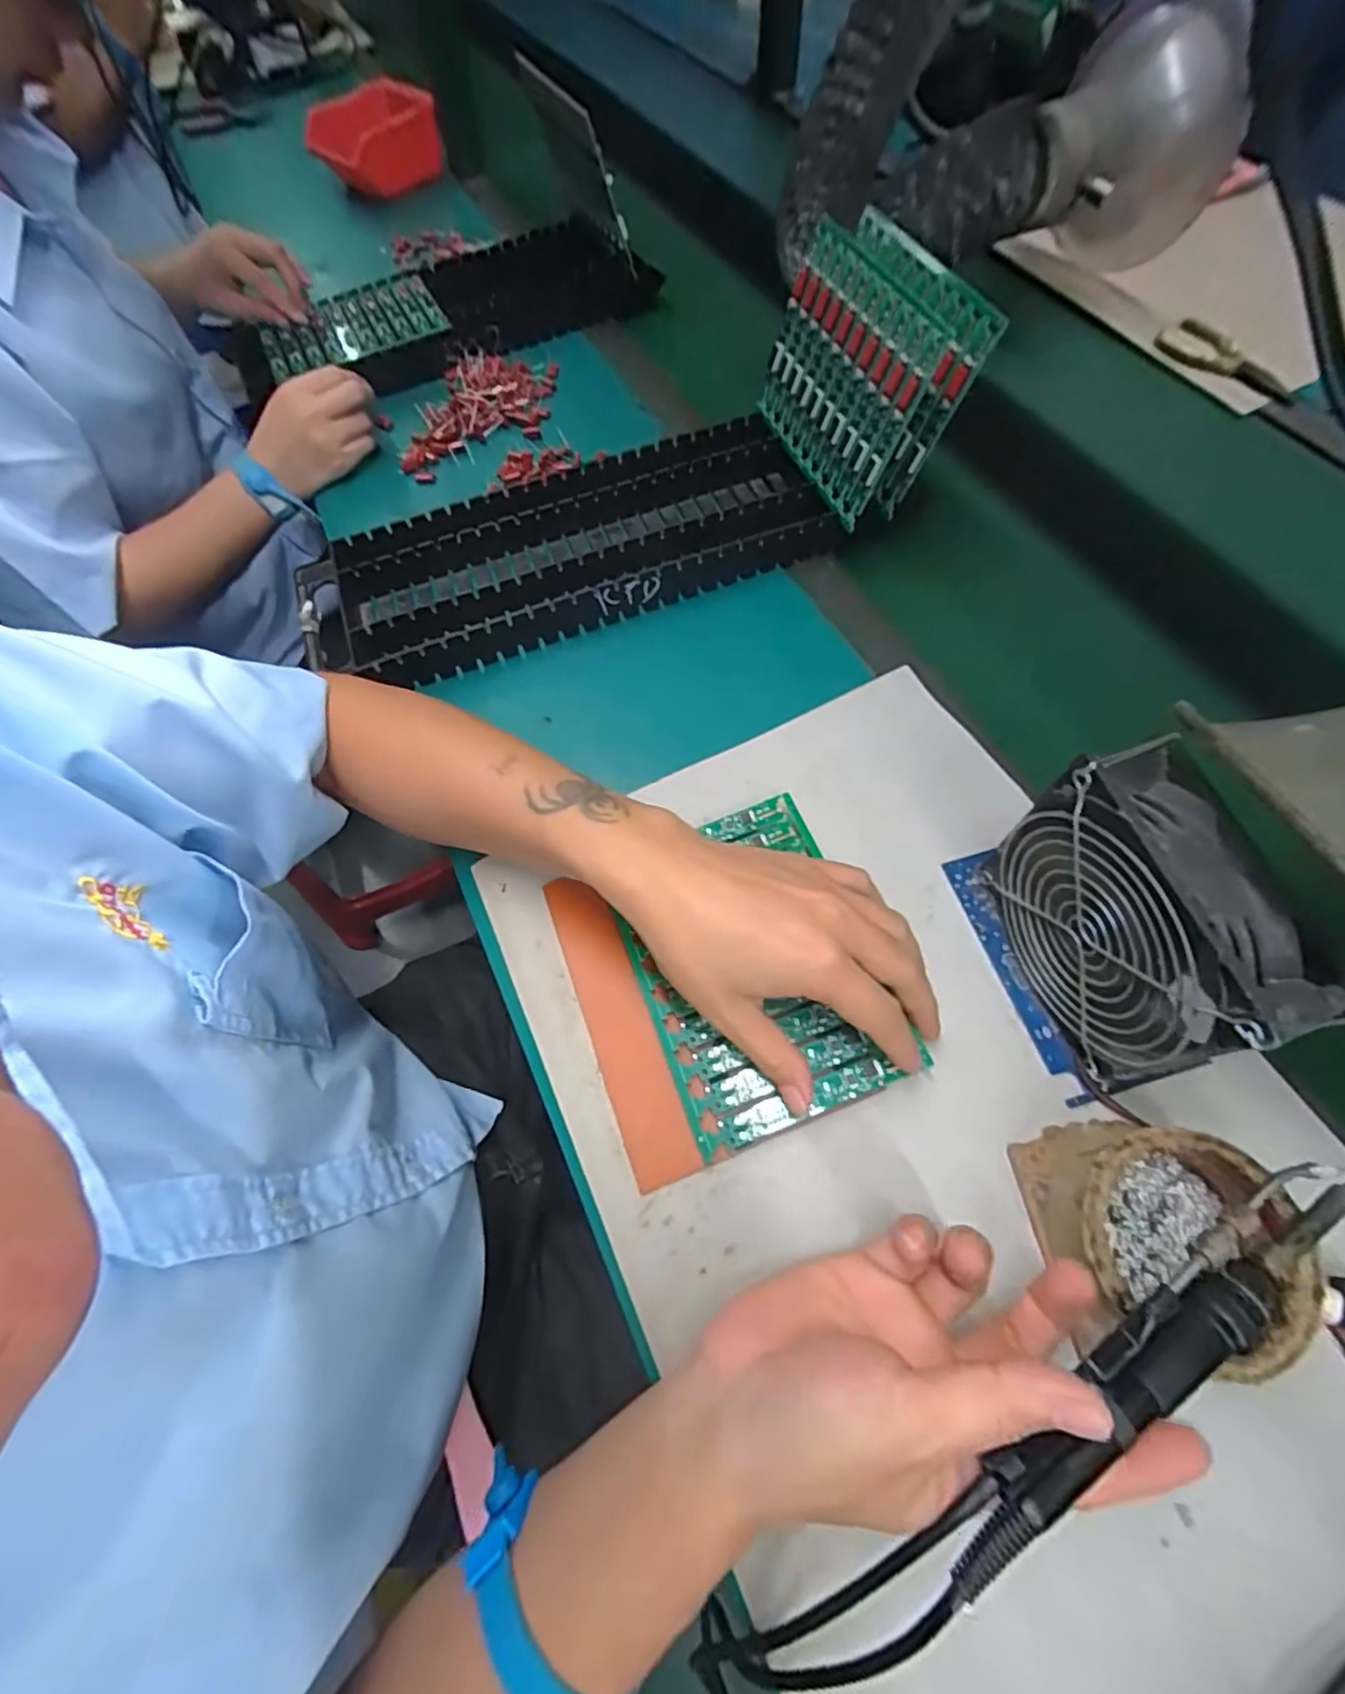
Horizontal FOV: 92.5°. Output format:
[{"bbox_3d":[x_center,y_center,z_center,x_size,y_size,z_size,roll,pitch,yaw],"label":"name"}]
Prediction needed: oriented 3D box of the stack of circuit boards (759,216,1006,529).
[{"bbox_3d":[0.130,-0.333,0.455,0.045,0.134,0.168,-11,63,-26],"label":"stack of circuit boards"}]

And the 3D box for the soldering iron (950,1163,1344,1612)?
[{"bbox_3d":[0.174,0.176,0.228,0.207,0.017,0.027,-30,66,-16],"label":"soldering iron"}]

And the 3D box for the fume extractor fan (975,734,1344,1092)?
[{"bbox_3d":[0.201,0.035,0.291,0.040,0.121,0.125,-16,65,-4],"label":"fume extractor fan"}]

